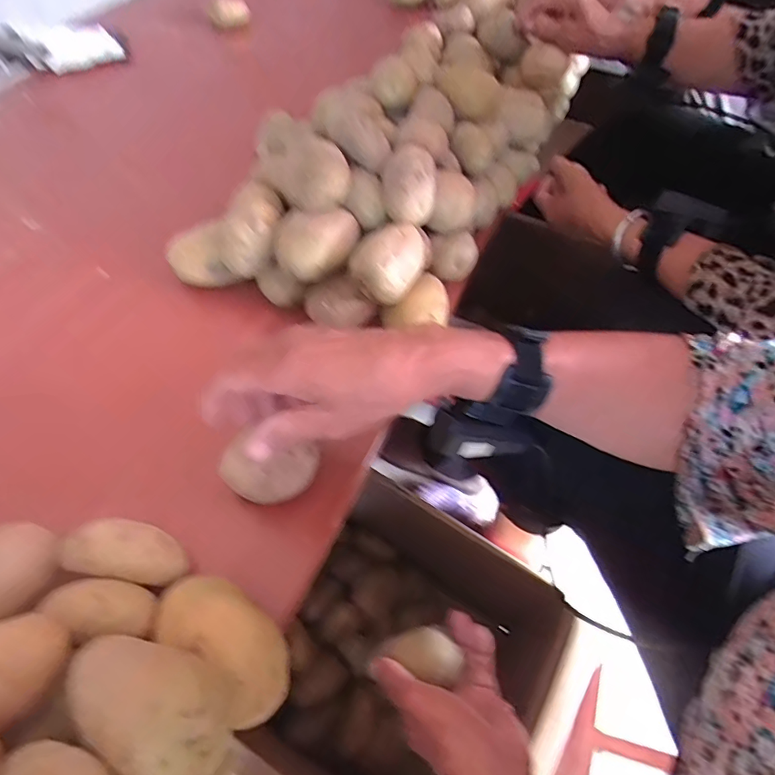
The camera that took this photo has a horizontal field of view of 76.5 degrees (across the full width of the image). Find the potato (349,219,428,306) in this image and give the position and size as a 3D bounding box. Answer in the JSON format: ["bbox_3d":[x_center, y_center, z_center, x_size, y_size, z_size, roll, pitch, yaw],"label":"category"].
[{"bbox_3d":[0.000,-0.106,0.436,0.055,0.055,0.071,17,58,8],"label":"potato"}]

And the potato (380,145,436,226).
[{"bbox_3d":[0.019,-0.185,0.438,0.047,0.039,0.073,5,57,0],"label":"potato"}]

